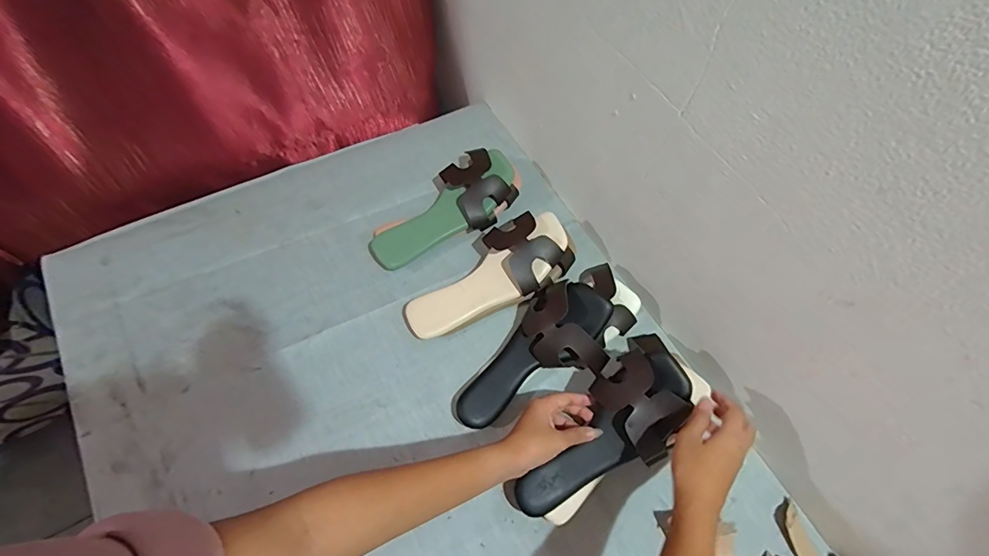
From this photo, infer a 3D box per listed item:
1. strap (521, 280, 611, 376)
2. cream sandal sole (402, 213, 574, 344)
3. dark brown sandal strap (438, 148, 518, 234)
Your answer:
[{"bbox_3d":[0.085,0.068,0.585,0.084,0.048,0.121,-24,67,-15],"label":"strap"},{"bbox_3d":[-0.005,0.002,0.617,0.240,0.031,0.069,-34,69,-5],"label":"cream sandal sole"},{"bbox_3d":[-0.026,-0.133,0.693,0.092,0.057,0.116,-37,71,-20],"label":"dark brown sandal strap"}]

